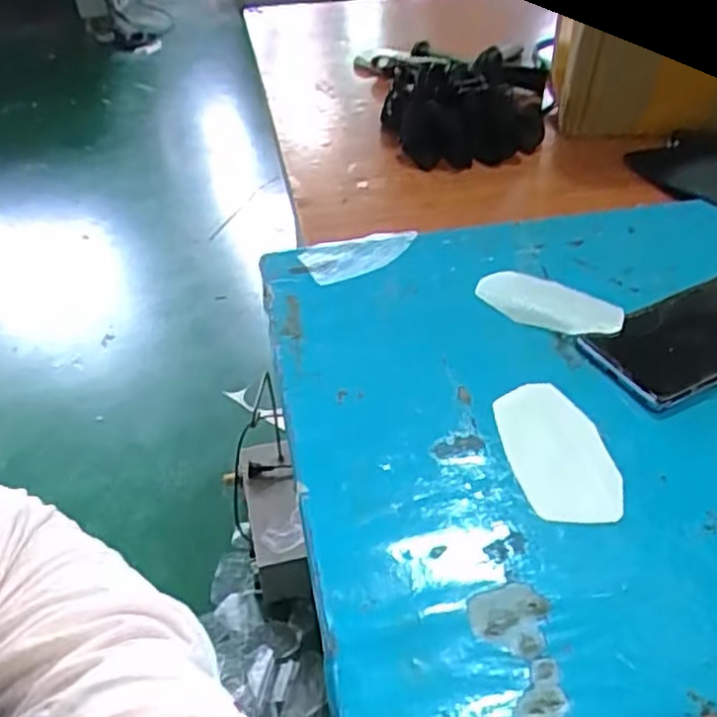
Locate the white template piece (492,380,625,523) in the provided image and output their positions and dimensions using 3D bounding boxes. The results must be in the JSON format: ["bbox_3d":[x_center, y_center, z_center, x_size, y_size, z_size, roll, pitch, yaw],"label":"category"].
[{"bbox_3d":[0.108,0.048,0.391,0.055,0.006,0.096,-7,43,-6],"label":"white template piece"}]

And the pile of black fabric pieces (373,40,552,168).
[{"bbox_3d":[0.102,-0.248,0.708,0.170,0.083,0.085,2,43,3],"label":"pile of black fabric pieces"}]

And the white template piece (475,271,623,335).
[{"bbox_3d":[0.129,-0.038,0.485,0.096,0.004,0.045,23,55,29],"label":"white template piece"}]

